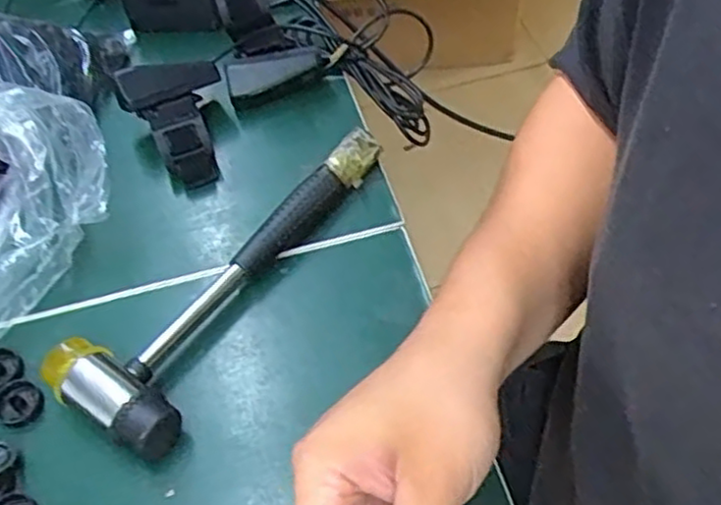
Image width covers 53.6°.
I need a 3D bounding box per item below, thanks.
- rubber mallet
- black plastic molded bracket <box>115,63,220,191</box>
[{"bbox_3d":[-0.073,0.005,0.432,0.080,0.033,0.242,27,60,20],"label":"rubber mallet"},{"bbox_3d":[-0.123,-0.092,0.492,0.065,0.046,0.084,-21,56,-12],"label":"black plastic molded bracket"}]

